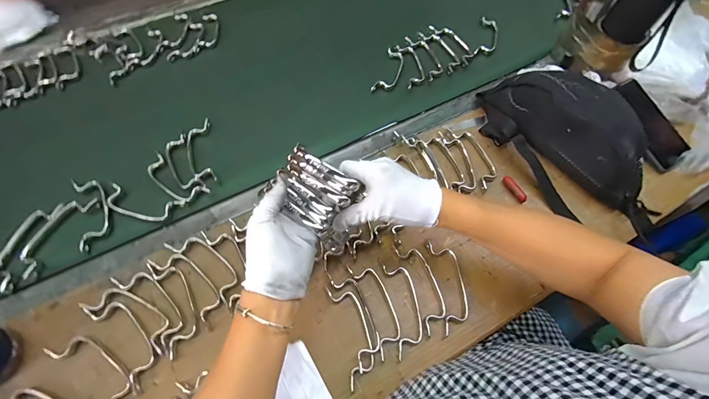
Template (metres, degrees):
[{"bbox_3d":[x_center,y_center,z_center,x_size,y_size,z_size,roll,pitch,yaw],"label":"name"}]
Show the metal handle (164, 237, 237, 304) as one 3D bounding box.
[{"bbox_3d":[-0.204,0.088,0.452,0.122,0.009,0.038,37,67,16],"label":"metal handle"}]

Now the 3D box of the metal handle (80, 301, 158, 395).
[{"bbox_3d":[-0.284,0.176,0.409,0.041,0.015,0.124,-39,70,-20],"label":"metal handle"}]

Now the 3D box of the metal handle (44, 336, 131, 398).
[{"bbox_3d":[-0.310,0.207,0.391,0.117,0.010,0.037,33,66,14],"label":"metal handle"}]

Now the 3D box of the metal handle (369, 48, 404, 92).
[{"bbox_3d":[0.069,-0.251,0.637,0.040,0.016,0.116,19,63,7],"label":"metal handle"}]

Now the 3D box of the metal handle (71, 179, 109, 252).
[{"bbox_3d":[-0.386,0.015,0.479,0.041,0.012,0.122,-22,65,-14],"label":"metal handle"}]

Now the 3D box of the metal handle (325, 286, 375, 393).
[{"bbox_3d":[-0.002,0.167,0.414,0.040,0.017,0.124,-14,64,-10],"label":"metal handle"}]

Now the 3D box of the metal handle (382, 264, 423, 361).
[{"bbox_3d":[0.066,0.144,0.435,0.038,0.009,0.119,-6,63,-6],"label":"metal handle"}]

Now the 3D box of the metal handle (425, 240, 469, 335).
[{"bbox_3d":[0.131,0.115,0.449,0.040,0.007,0.127,-4,63,-5],"label":"metal handle"}]

